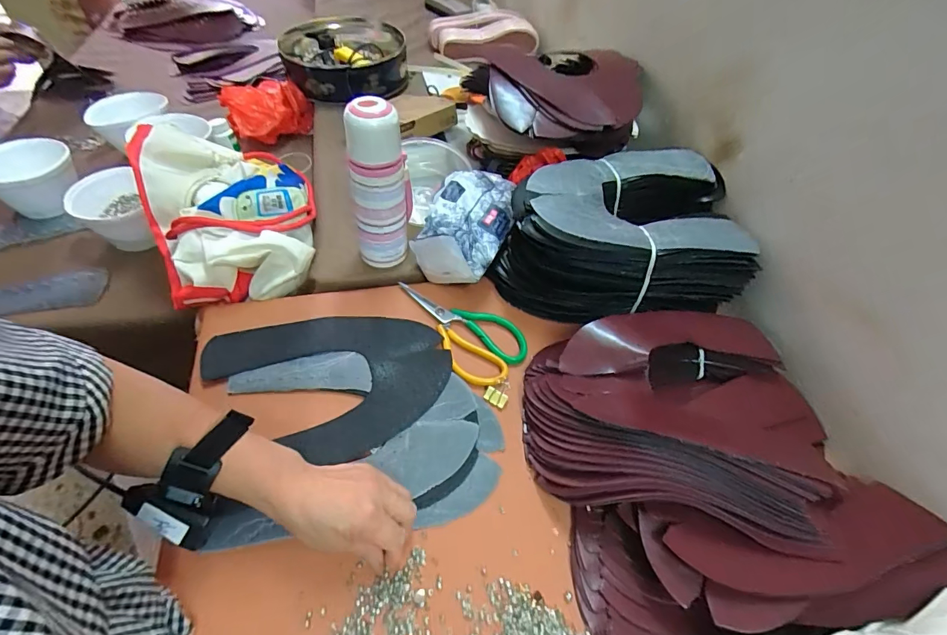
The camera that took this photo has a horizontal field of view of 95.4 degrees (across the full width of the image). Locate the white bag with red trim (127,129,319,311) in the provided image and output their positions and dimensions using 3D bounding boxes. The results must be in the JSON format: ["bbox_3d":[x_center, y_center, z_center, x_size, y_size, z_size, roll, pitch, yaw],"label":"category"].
[{"bbox_3d":[-0.338,-0.157,0.601,0.203,0.100,0.271,-19,57,-19],"label":"white bag with red trim"}]

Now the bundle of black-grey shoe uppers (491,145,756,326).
[{"bbox_3d":[0.191,-0.101,0.587,0.317,0.137,0.220,-7,54,-11],"label":"bundle of black-grey shoe uppers"}]

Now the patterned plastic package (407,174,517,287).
[{"bbox_3d":[-0.007,-0.122,0.603,0.113,0.100,0.162,17,52,8],"label":"patterned plastic package"}]

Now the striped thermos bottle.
[{"bbox_3d":[-0.115,-0.158,0.544,0.067,0.223,0.076,-3,53,-8],"label":"striped thermos bottle"}]

